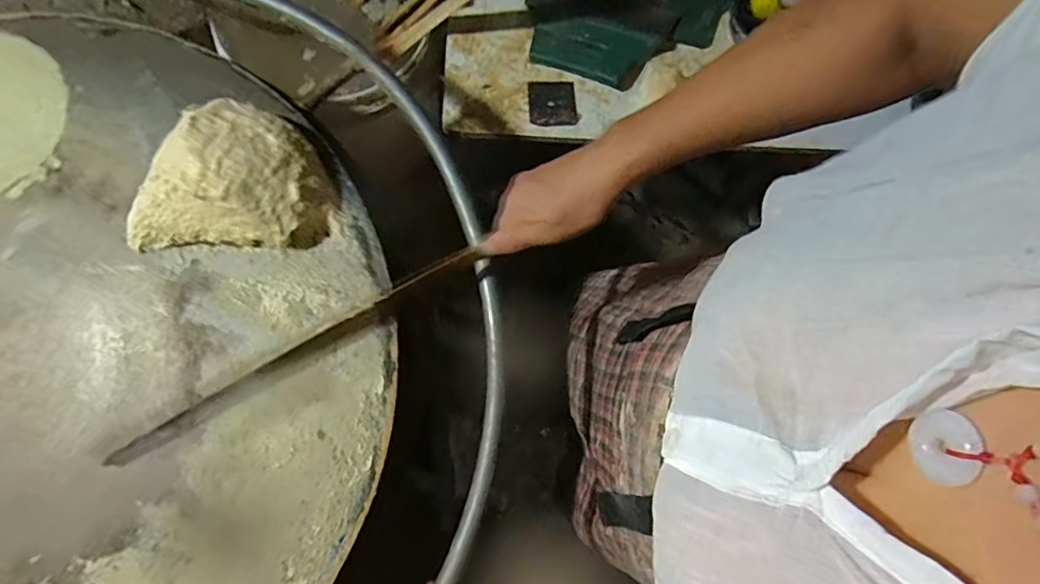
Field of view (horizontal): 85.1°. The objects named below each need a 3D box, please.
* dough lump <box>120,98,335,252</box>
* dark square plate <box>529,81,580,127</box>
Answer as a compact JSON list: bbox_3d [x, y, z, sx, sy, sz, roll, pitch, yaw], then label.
[{"bbox_3d":[-0.242,-0.100,0.469,0.156,0.062,0.113,0,79,-1],"label":"dough lump"},{"bbox_3d":[0.042,-0.243,0.730,0.060,0.010,0.065,-2,79,-2],"label":"dark square plate"}]

